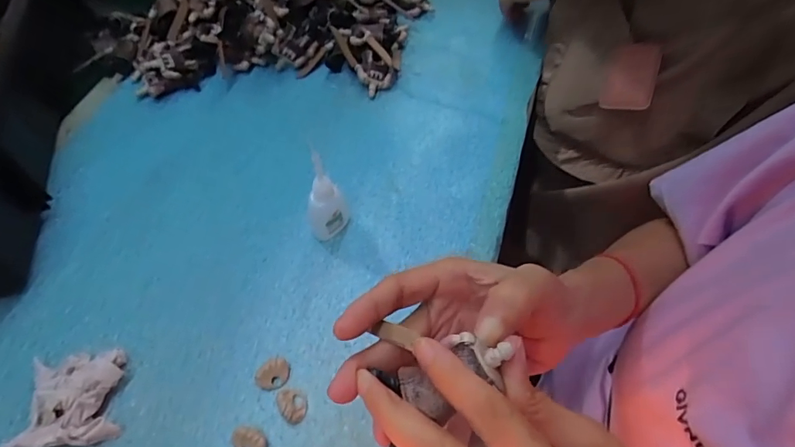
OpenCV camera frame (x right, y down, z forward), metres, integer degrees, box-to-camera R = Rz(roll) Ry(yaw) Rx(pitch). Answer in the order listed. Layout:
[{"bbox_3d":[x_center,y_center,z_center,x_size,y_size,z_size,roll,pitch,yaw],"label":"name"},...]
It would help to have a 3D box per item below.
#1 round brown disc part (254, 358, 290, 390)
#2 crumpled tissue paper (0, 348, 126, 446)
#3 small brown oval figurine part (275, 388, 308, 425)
[{"bbox_3d":[-0.090,0.109,0.333,0.018,0.011,0.025,39,66,21],"label":"round brown disc part"},{"bbox_3d":[-0.221,0.116,0.311,0.059,0.035,0.065,-8,59,-5],"label":"crumpled tissue paper"},{"bbox_3d":[-0.074,0.127,0.323,0.019,0.007,0.025,-15,60,-9],"label":"small brown oval figurine part"}]

